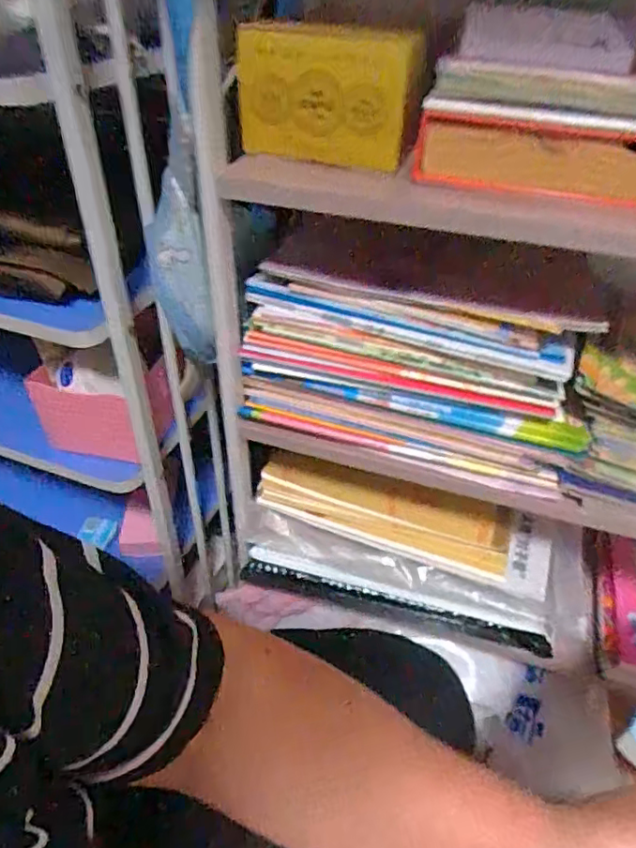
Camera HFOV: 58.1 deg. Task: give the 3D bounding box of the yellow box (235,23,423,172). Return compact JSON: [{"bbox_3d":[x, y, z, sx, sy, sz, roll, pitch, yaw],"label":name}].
[{"bbox_3d":[0.003,-0.214,0.378,0.110,0.078,0.029,1,40,-1],"label":"yellow box"}]

